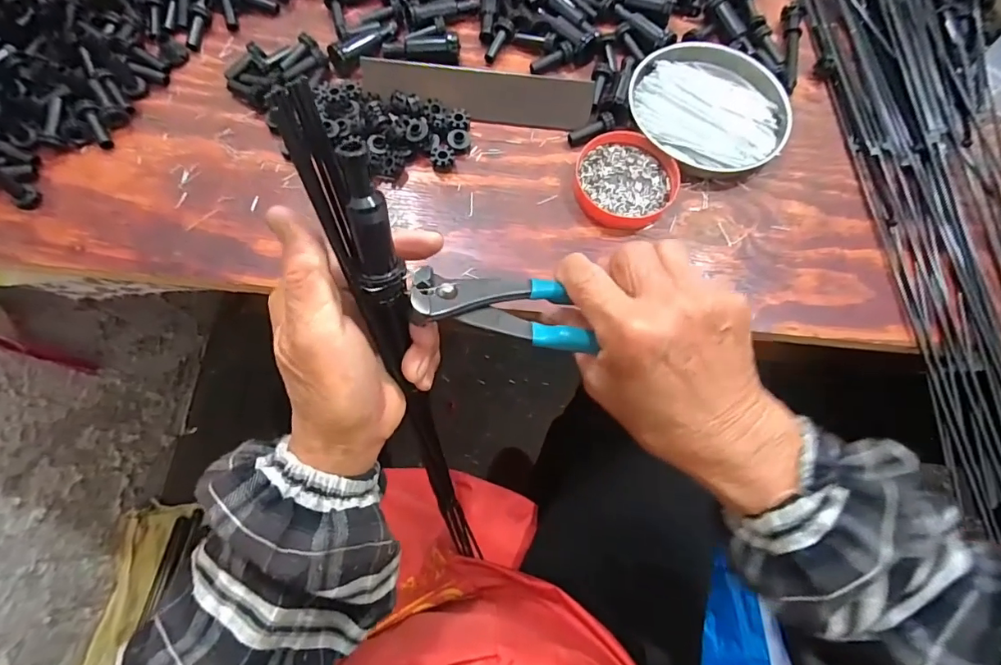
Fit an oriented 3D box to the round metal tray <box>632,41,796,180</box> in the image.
[{"bbox_3d":[0.176,-0.193,0.409,0.129,0.016,0.129,8,70,0],"label":"round metal tray"}]

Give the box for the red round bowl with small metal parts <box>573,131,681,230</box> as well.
[{"bbox_3d":[0.097,-0.120,0.384,0.079,0.012,0.079,1,73,-2],"label":"red round bowl with small metal parts"}]

